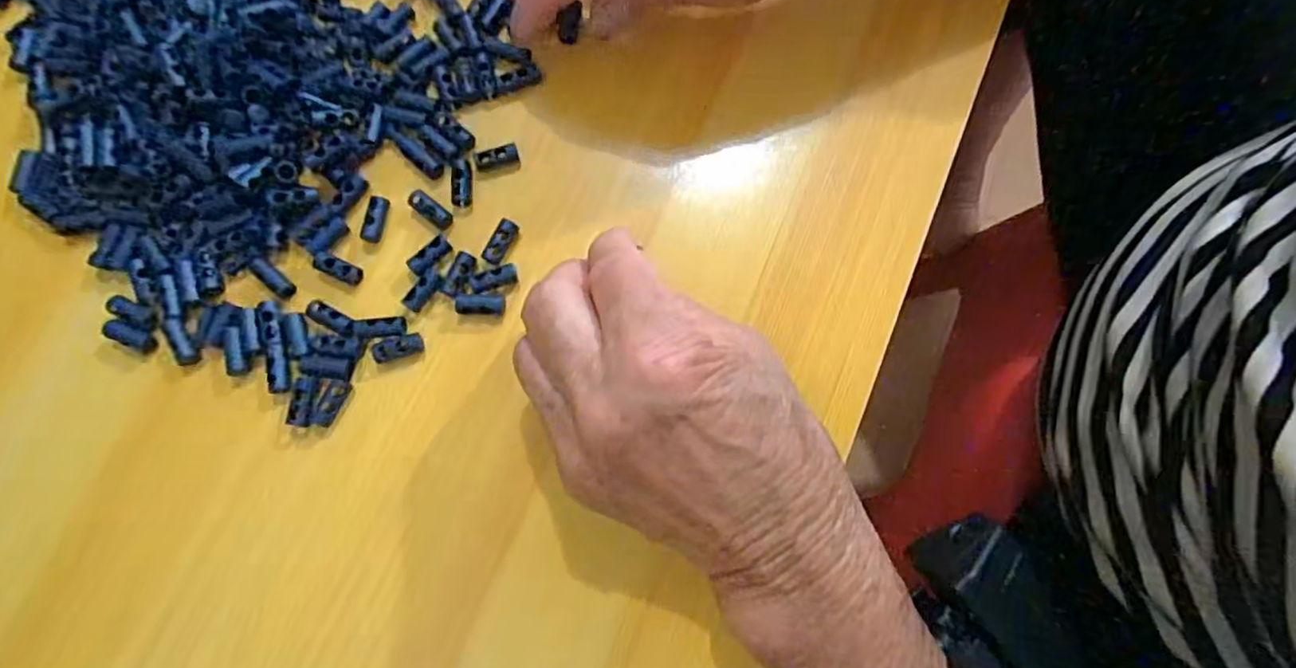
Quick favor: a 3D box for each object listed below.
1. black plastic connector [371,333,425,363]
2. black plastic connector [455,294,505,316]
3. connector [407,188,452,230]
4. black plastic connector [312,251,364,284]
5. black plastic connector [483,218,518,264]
[{"bbox_3d":[-0.097,0.005,0.244,0.019,0.006,0.008,-16,77,-3],"label":"black plastic connector"},{"bbox_3d":[-0.065,-0.011,0.245,0.019,0.010,0.007,6,77,3],"label":"black plastic connector"},{"bbox_3d":[-0.088,-0.050,0.254,0.020,0.005,0.008,39,80,10],"label":"connector"},{"bbox_3d":[-0.122,-0.026,0.251,0.020,0.007,0.008,24,78,7],"label":"black plastic connector"},{"bbox_3d":[-0.059,-0.037,0.253,0.009,0.005,0.018,29,83,2],"label":"black plastic connector"}]

